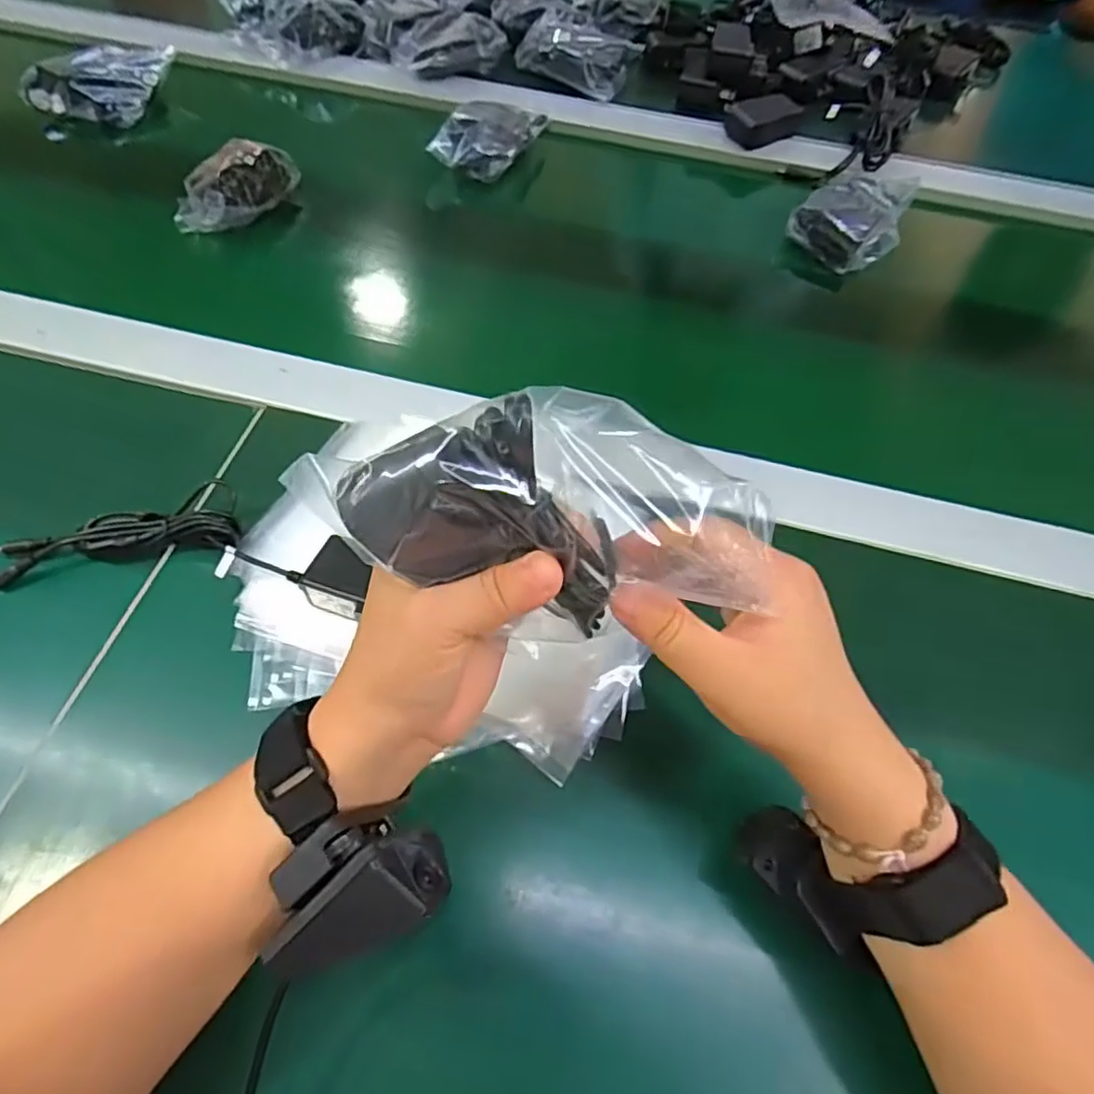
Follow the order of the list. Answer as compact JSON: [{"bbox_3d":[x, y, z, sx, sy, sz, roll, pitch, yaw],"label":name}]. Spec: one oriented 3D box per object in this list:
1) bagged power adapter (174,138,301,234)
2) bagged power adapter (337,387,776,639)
[{"bbox_3d":[-0.279,-0.325,0.590,0.054,0.040,0.109,22,60,10],"label":"bagged power adapter"},{"bbox_3d":[0.000,-0.021,0.239,0.129,0.074,0.050,19,26,-15],"label":"bagged power adapter"}]

